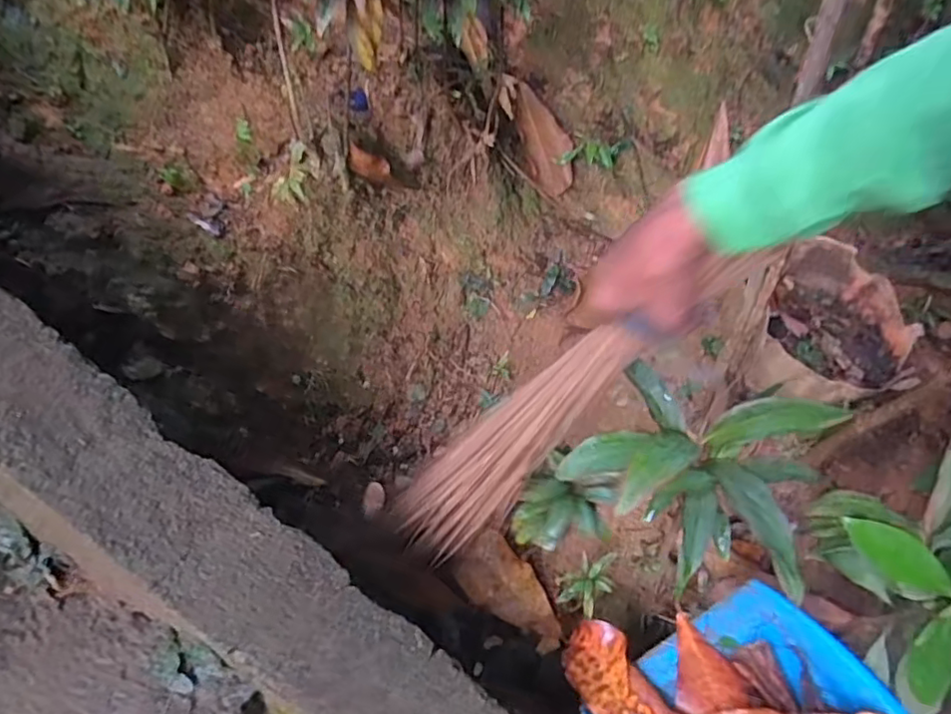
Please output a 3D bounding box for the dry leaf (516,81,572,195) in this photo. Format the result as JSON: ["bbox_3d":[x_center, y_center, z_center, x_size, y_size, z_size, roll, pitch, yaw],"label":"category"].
[{"bbox_3d":[0.129,-0.403,1.134,0.086,0.199,0.032,-26,9,-29],"label":"dry leaf"}]

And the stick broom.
[{"bbox_3d":[0.067,0.069,0.610,0.078,0.504,0.037,28,38,-18],"label":"stick broom"}]

